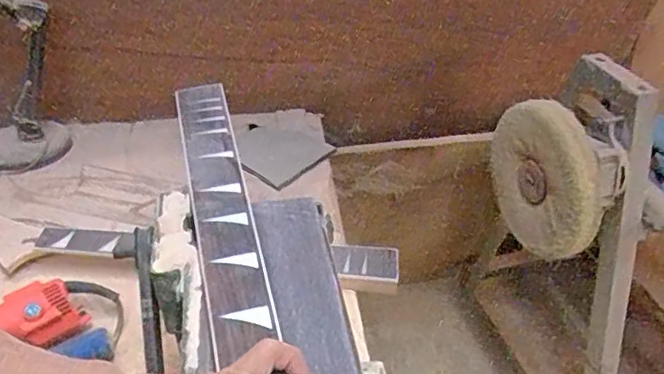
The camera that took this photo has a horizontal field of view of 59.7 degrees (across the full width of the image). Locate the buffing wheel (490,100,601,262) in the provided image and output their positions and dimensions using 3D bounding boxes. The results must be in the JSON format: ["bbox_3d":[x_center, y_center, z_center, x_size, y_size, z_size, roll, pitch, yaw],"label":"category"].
[{"bbox_3d":[0.347,-0.017,0.968,0.061,0.232,0.235,-11,39,-13],"label":"buffing wheel"}]

